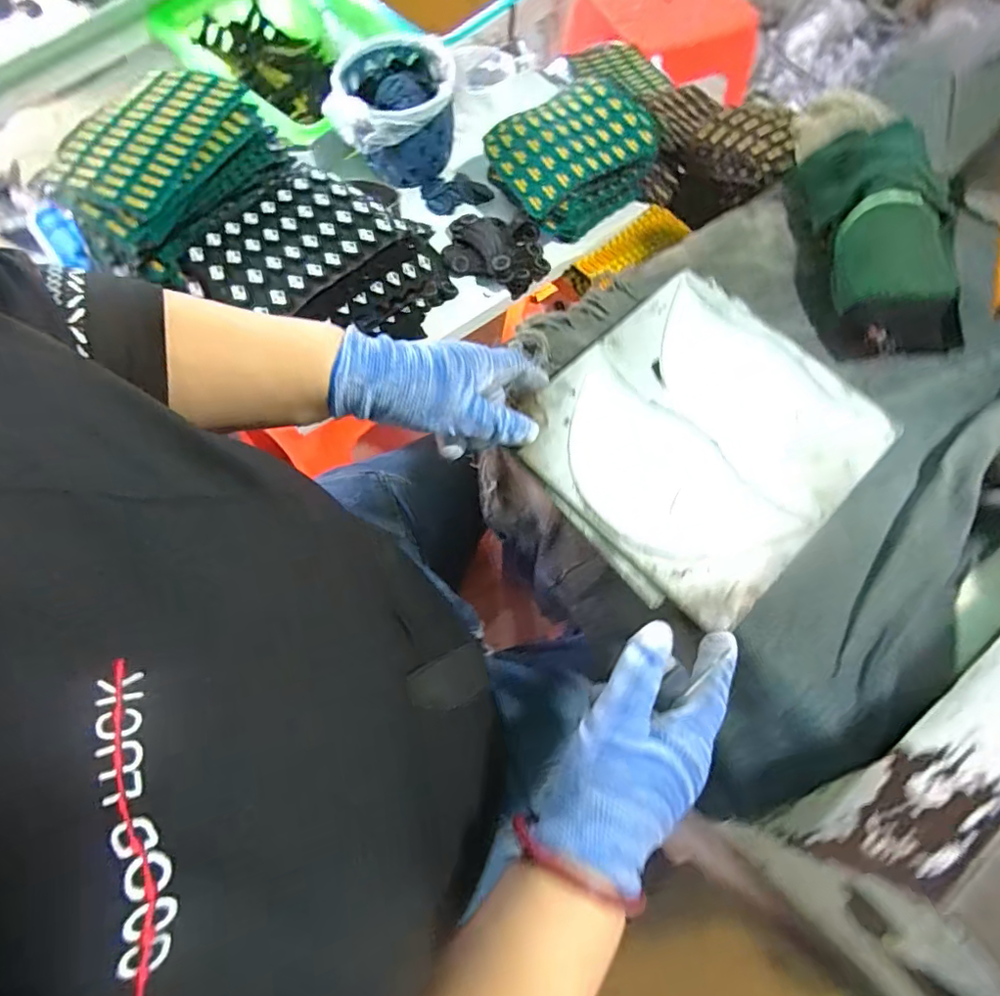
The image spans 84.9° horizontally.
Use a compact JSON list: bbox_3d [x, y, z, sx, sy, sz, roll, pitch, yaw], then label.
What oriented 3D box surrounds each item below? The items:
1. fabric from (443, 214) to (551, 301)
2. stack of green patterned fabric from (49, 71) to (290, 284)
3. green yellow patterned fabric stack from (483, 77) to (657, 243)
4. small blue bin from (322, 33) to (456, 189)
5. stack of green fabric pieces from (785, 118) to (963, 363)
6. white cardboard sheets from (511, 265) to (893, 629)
[{"bbox_3d":[-0.007,-0.352,0.772,0.157,0.037,0.105,21,69,9],"label":"fabric"},{"bbox_3d":[-0.361,-0.351,0.581,0.159,0.054,0.239,26,70,11],"label":"stack of green patterned fabric"},{"bbox_3d":[0.109,-0.493,0.790,0.238,0.091,0.170,-34,71,-13],"label":"green yellow patterned fabric stack"},{"bbox_3d":[-0.157,-0.562,0.816,0.187,0.128,0.171,-18,68,-7],"label":"small blue bin"},{"bbox_3d":[0.337,-0.227,0.474,0.123,0.075,0.210,2,67,1],"label":"stack of green fabric pieces"},{"bbox_3d":[0.146,-0.051,0.402,0.233,0.012,0.203,-42,73,-16],"label":"white cardboard sheets"}]

